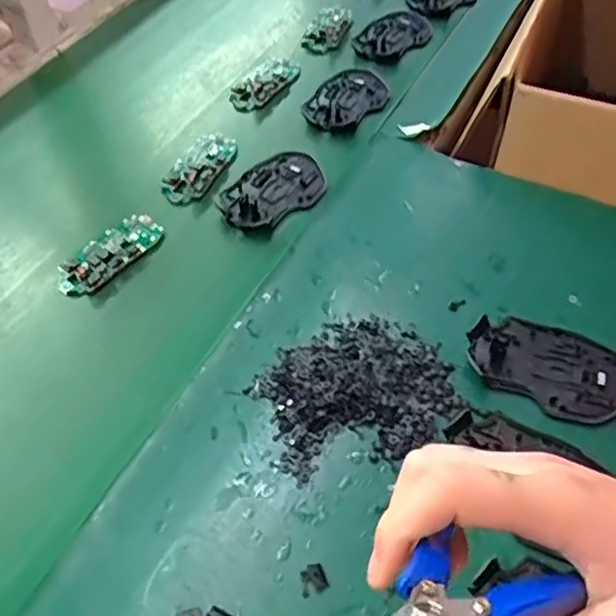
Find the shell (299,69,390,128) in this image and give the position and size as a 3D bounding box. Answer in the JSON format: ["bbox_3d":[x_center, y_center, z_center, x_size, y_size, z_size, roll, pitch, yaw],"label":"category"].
[{"bbox_3d":[0.041,-0.221,0.691,0.069,0.010,0.107,31,57,25],"label":"shell"}]

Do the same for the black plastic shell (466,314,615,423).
[{"bbox_3d":[0.173,0.040,0.462,0.114,0.011,0.074,12,51,11],"label":"black plastic shell"}]

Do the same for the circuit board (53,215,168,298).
[{"bbox_3d":[-0.167,-0.044,0.552,0.043,0.016,0.098,28,56,23],"label":"circuit board"}]

